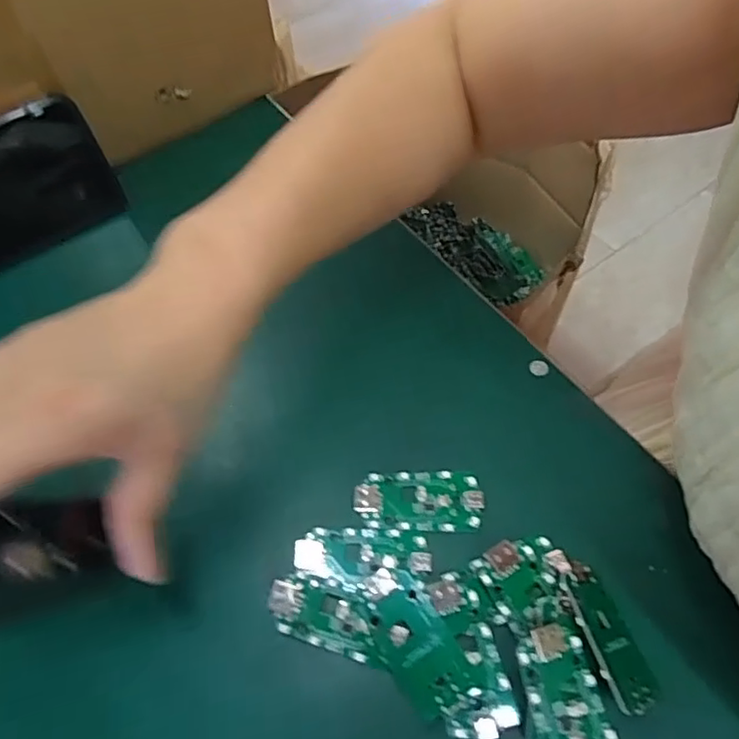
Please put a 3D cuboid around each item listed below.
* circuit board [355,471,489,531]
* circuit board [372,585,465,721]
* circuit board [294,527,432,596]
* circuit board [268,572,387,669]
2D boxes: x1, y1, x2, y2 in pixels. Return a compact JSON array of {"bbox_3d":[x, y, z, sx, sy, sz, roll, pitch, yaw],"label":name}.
[{"bbox_3d":[0.025,0.067,0.313,0.064,0.004,0.031,-2,59,1],"label":"circuit board"},{"bbox_3d":[0.021,0.125,0.274,0.027,0.004,0.052,-26,62,-13],"label":"circuit board"},{"bbox_3d":[-0.004,0.093,0.299,0.064,0.004,0.030,2,59,3],"label":"circuit board"},{"bbox_3d":[-0.020,0.115,0.286,0.057,0.005,0.029,14,61,10],"label":"circuit board"}]

